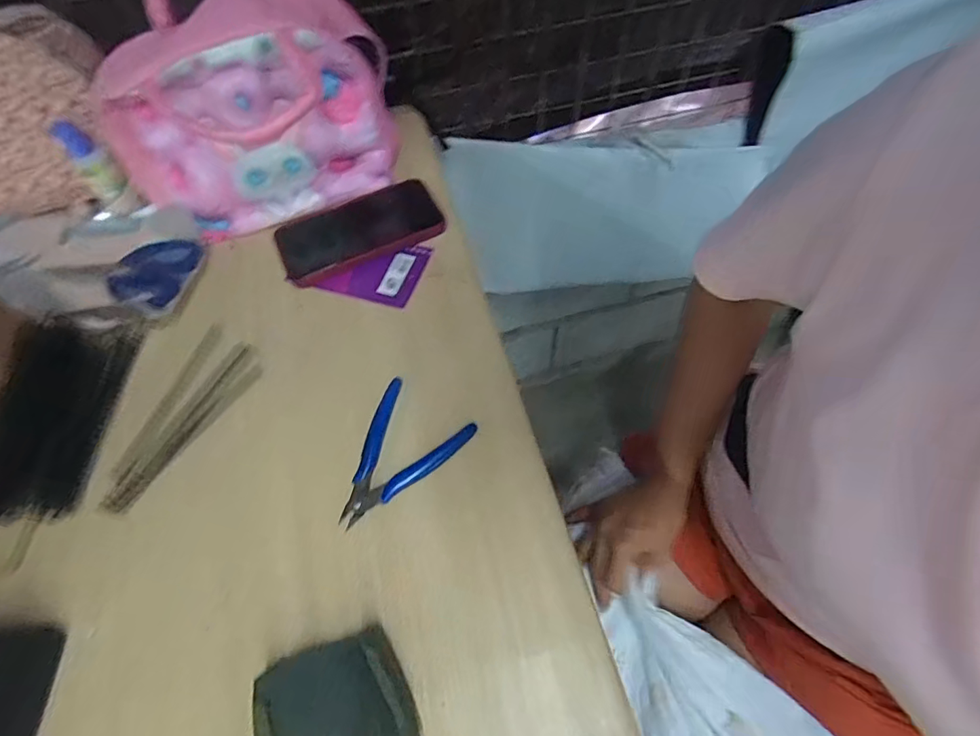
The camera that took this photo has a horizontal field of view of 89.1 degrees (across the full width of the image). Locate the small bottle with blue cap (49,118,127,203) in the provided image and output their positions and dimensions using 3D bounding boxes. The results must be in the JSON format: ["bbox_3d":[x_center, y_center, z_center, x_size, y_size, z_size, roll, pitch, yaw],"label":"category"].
[{"bbox_3d":[-0.387,-0.200,0.491,0.033,0.080,0.042,-16,62,-7],"label":"small bottle with blue cap"}]

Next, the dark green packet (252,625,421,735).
[{"bbox_3d":[-0.096,0.212,0.312,0.092,0.036,0.074,-18,62,-8],"label":"dark green packet"}]

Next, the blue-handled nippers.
[{"bbox_3d":[-0.078,0.071,0.392,0.081,0.009,0.112,32,66,17],"label":"blue-handled nippers"}]

